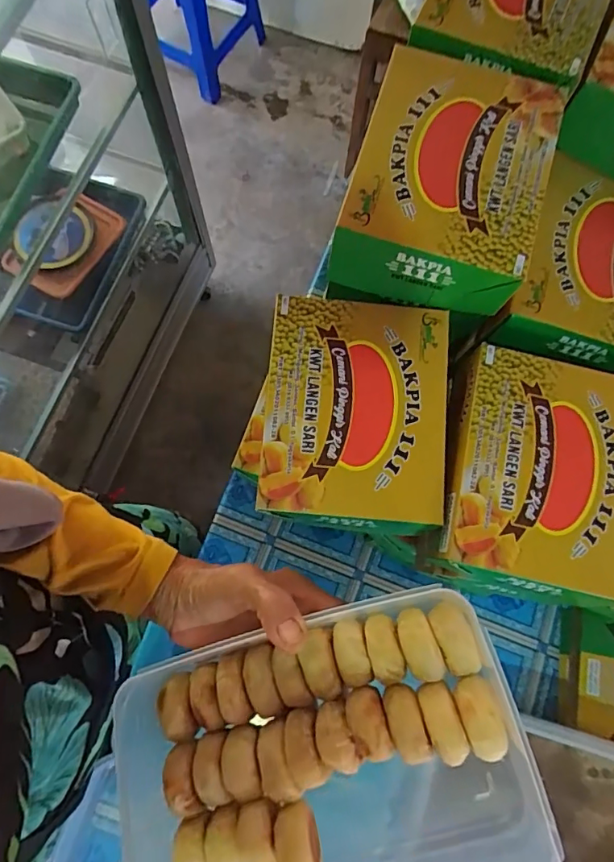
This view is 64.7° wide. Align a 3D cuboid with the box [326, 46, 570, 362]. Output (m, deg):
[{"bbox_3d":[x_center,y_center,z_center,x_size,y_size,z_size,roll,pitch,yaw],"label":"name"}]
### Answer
[{"bbox_3d":[0.096,-0.169,0.340,0.121,0.058,0.169,18,76,3],"label":"box"}]

